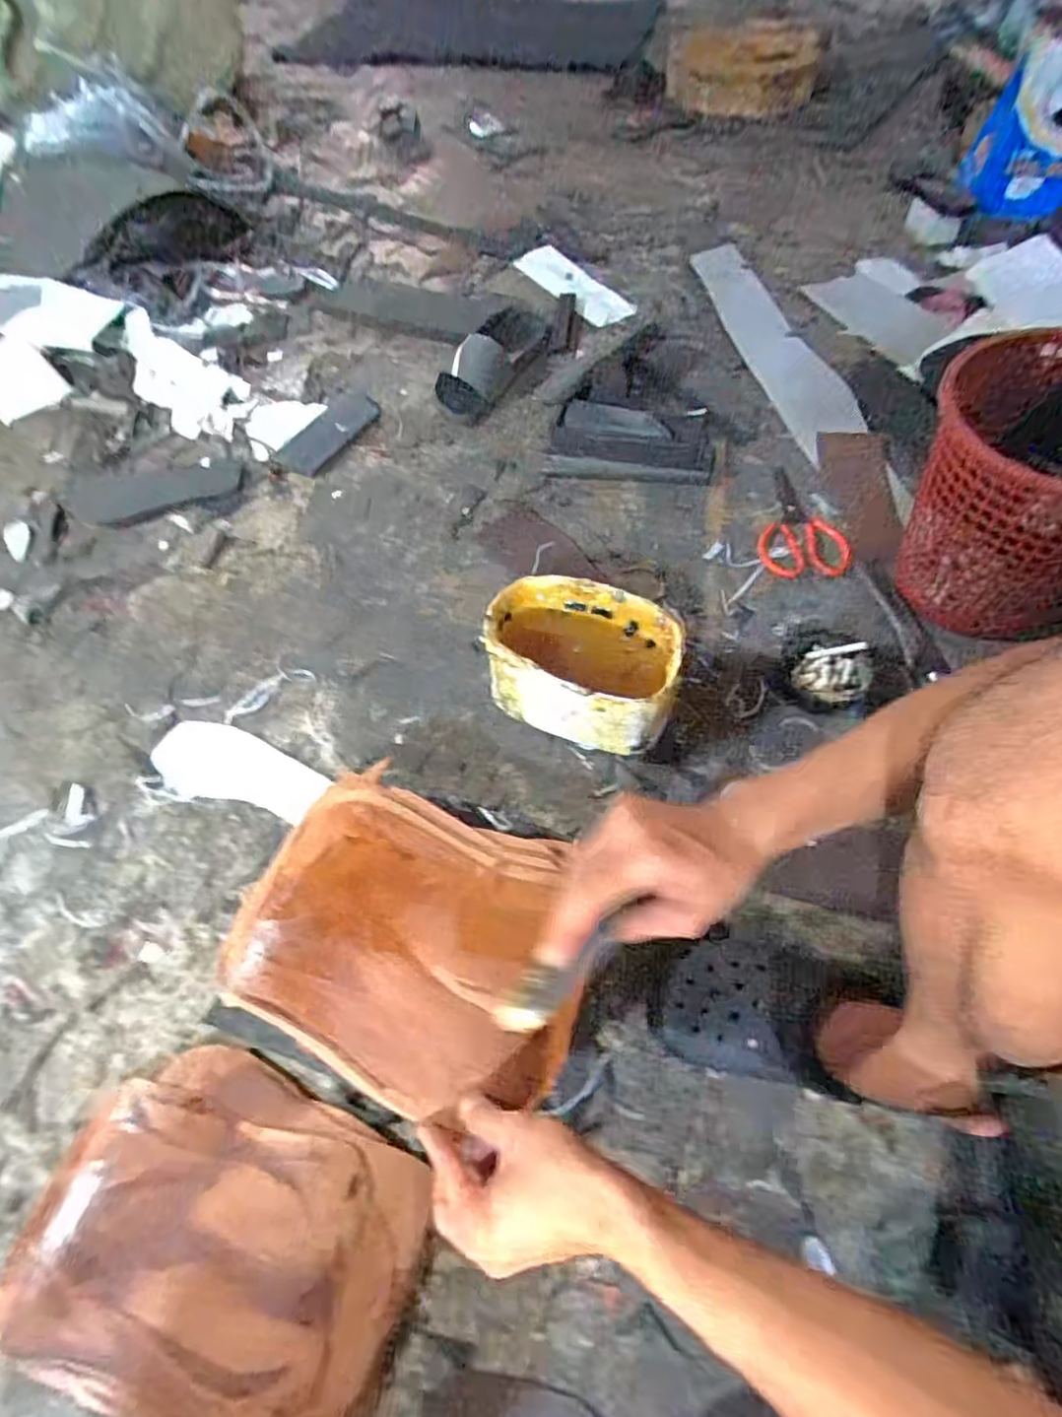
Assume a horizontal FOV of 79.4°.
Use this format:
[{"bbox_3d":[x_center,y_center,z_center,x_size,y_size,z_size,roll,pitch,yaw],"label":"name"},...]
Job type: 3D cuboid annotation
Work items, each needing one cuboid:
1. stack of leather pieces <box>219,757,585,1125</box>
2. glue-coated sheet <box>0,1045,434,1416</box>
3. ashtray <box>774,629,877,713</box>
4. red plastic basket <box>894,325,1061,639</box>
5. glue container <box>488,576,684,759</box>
[{"bbox_3d":[-0.095,0.174,0.506,0.268,0.025,0.214,15,62,10],"label":"stack of leather pieces"},{"bbox_3d":[-0.238,0.412,0.497,0.293,0.027,0.213,17,62,11],"label":"glue-coated sheet"},{"bbox_3d":[0.333,-0.044,0.731,0.099,0.027,0.106,-1,60,1],"label":"ashtray"},{"bbox_3d":[0.545,-0.231,0.683,0.263,0.198,0.253,28,64,18],"label":"red plastic basket"},{"bbox_3d":[0.054,-0.042,0.682,0.191,0.132,0.125,21,63,13],"label":"glue container"}]

